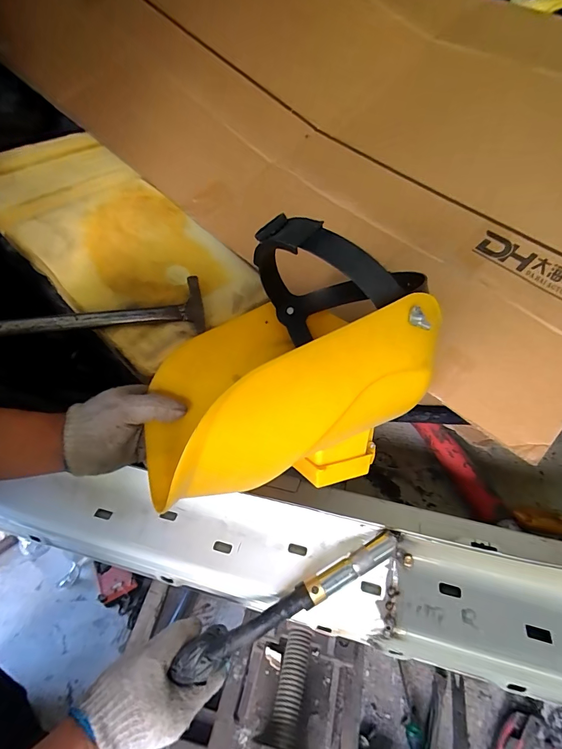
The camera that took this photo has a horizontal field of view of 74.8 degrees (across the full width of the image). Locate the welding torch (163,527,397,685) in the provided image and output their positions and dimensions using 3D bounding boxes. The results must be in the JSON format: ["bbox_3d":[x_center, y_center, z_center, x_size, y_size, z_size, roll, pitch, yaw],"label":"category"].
[{"bbox_3d":[0.001,0.221,0.350,0.246,0.033,0.033,-32,43,1],"label":"welding torch"}]

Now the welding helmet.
[{"bbox_3d":[-0.020,-0.028,0.362,0.251,0.212,0.225,-18,42,-23],"label":"welding helmet"}]

